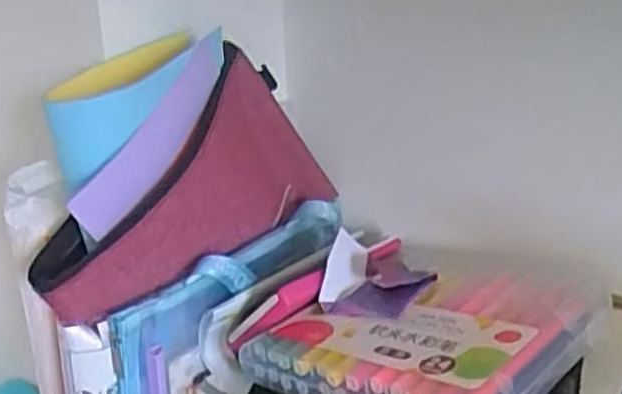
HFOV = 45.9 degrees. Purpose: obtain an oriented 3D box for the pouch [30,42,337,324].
[{"bbox_3d":[-0.076,-0.020,0.529,0.052,0.130,0.278,16,30,33],"label":"pouch"}]

